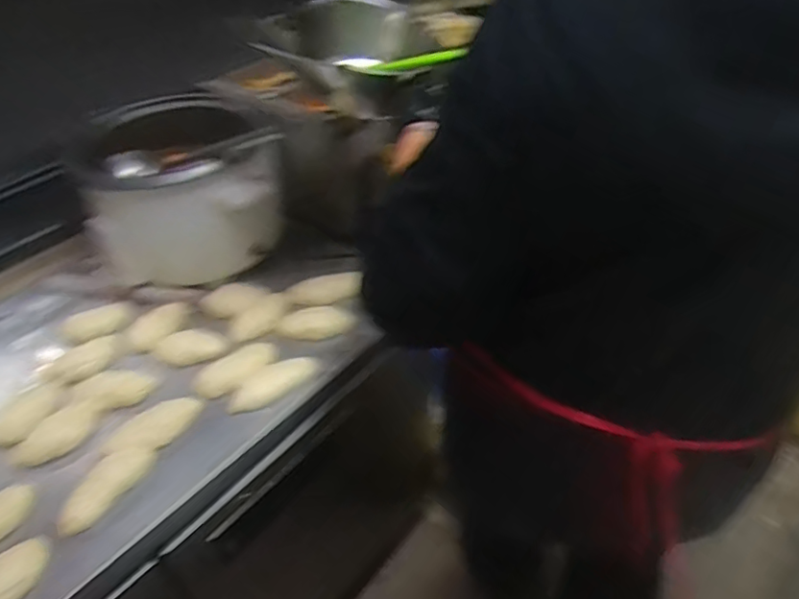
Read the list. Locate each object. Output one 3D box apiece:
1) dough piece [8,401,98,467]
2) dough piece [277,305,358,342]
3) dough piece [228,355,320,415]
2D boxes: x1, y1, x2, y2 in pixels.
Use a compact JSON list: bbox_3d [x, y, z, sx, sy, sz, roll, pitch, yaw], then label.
[{"bbox_3d":[-0.482,0.192,0.835,0.117,0.032,0.053,-34,48,-11],"label":"dough piece"},{"bbox_3d":[-0.132,0.038,0.958,0.121,0.028,0.062,-19,43,-16],"label":"dough piece"},{"bbox_3d":[-0.187,0.122,0.884,0.142,0.027,0.045,-29,47,-25],"label":"dough piece"}]

